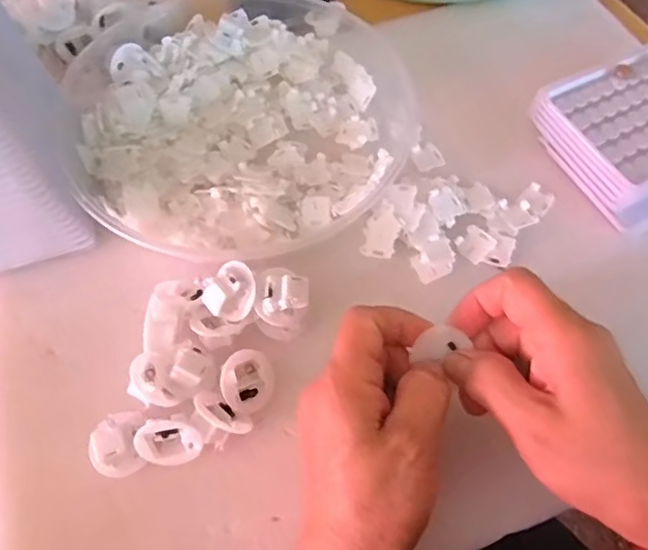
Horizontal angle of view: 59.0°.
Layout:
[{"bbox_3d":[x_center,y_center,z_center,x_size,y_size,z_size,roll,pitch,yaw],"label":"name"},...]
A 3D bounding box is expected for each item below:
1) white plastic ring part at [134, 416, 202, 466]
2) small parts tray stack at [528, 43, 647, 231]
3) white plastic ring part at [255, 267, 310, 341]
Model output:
[{"bbox_3d":[-0.078,0.084,0.288,0.030,0.029,0.005,-26,26,6],"label":"white plastic ring part"},{"bbox_3d":[0.220,-0.097,0.382,0.126,0.036,0.109,-24,64,-13],"label":"small parts tray stack"},{"bbox_3d":[-0.023,0.014,0.319,0.027,0.027,0.030,4,62,1],"label":"white plastic ring part"}]

